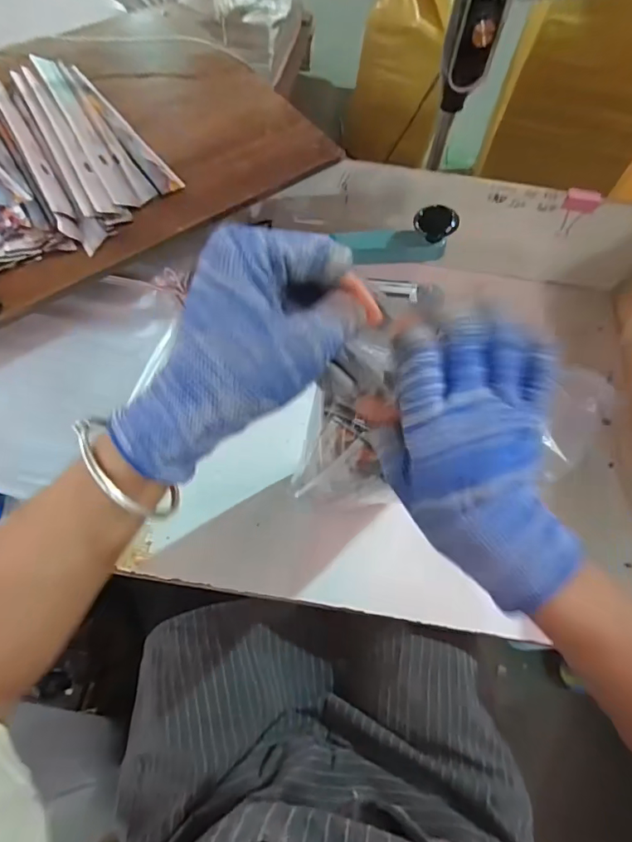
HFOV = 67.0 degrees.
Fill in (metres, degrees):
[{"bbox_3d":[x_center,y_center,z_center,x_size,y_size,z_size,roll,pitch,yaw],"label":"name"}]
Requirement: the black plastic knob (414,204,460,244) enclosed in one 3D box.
[{"bbox_3d":[0.128,-0.211,0.509,0.043,0.018,0.037,17,65,5],"label":"black plastic knob"}]

